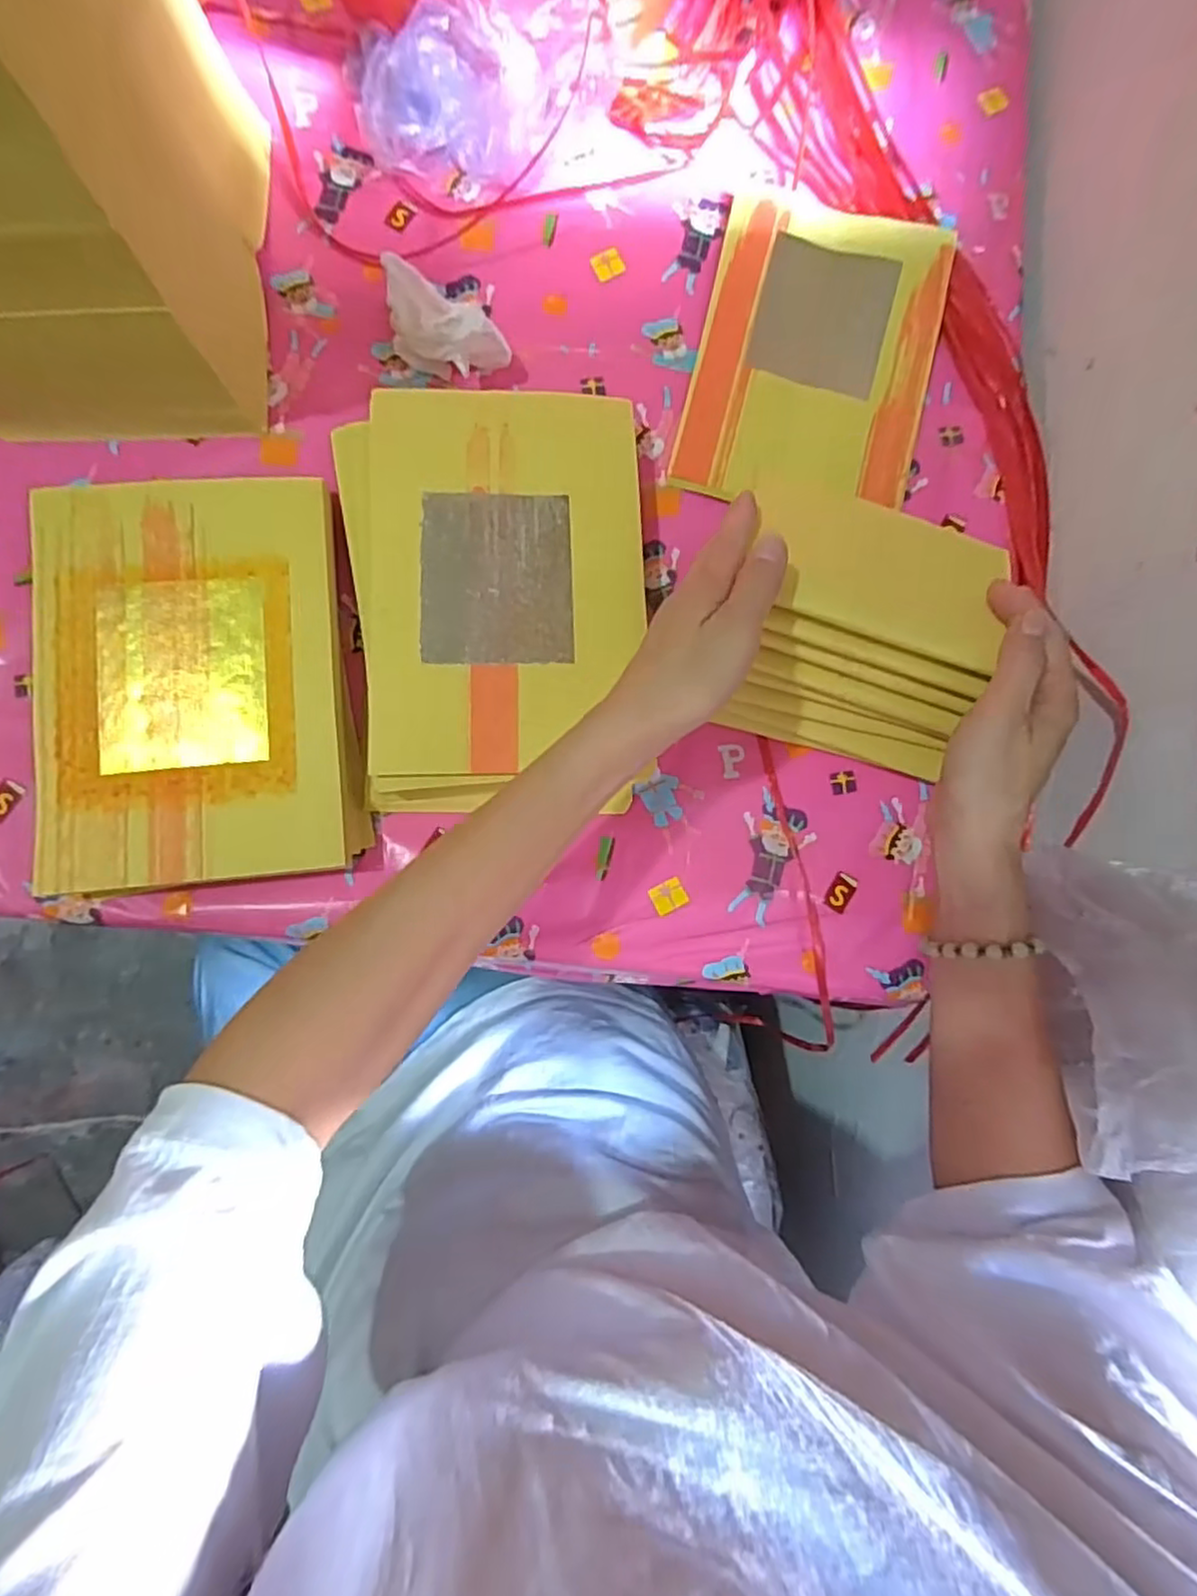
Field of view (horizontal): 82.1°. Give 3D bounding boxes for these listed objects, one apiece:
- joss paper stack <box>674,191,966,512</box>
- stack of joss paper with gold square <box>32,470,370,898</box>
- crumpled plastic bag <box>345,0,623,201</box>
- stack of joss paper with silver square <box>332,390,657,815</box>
[{"bbox_3d":[0.151,-0.303,0.473,0.159,0.013,0.227,13,82,-3],"label":"joss paper stack"},{"bbox_3d":[-0.233,-0.067,0.404,0.164,0.034,0.231,-6,83,-5],"label":"stack of joss paper with gold square"},{"bbox_3d":[-0.079,-0.473,0.454,0.180,0.066,0.100,2,83,-4],"label":"crumpled plastic bag"},{"bbox_3d":[-0.060,-0.121,0.420,0.173,0.038,0.246,-3,83,-5],"label":"stack of joss paper with silver square"}]

